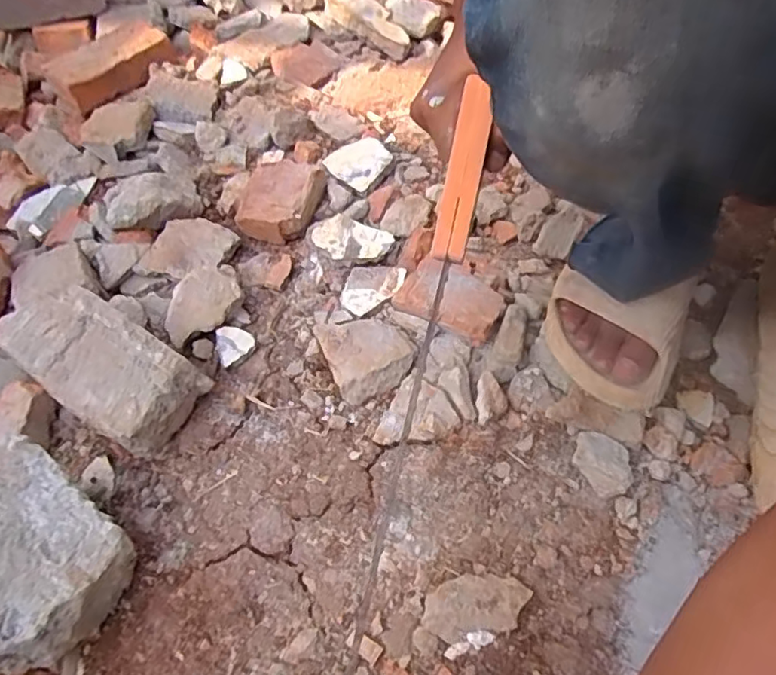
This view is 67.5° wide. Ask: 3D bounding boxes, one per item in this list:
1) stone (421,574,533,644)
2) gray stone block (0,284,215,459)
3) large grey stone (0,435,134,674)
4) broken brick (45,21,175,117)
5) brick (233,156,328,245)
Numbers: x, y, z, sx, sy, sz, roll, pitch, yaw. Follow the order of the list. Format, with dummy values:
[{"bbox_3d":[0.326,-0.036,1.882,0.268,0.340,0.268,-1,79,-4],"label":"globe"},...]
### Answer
[{"bbox_3d":[0.066,0.202,0.439,0.079,0.011,0.042,-12,56,-4],"label":"stone"},{"bbox_3d":[-0.274,0.023,0.542,0.196,0.059,0.089,31,63,8],"label":"gray stone block"},{"bbox_3d":[-0.288,0.176,0.445,0.143,0.108,0.137,-2,56,3],"label":"large grey stone"},{"bbox_3d":[-0.384,-0.388,0.817,0.164,0.040,0.111,-41,64,-16],"label":"broken brick"},{"bbox_3d":[-0.127,-0.161,0.696,0.087,0.053,0.100,17,60,16],"label":"brick"}]

